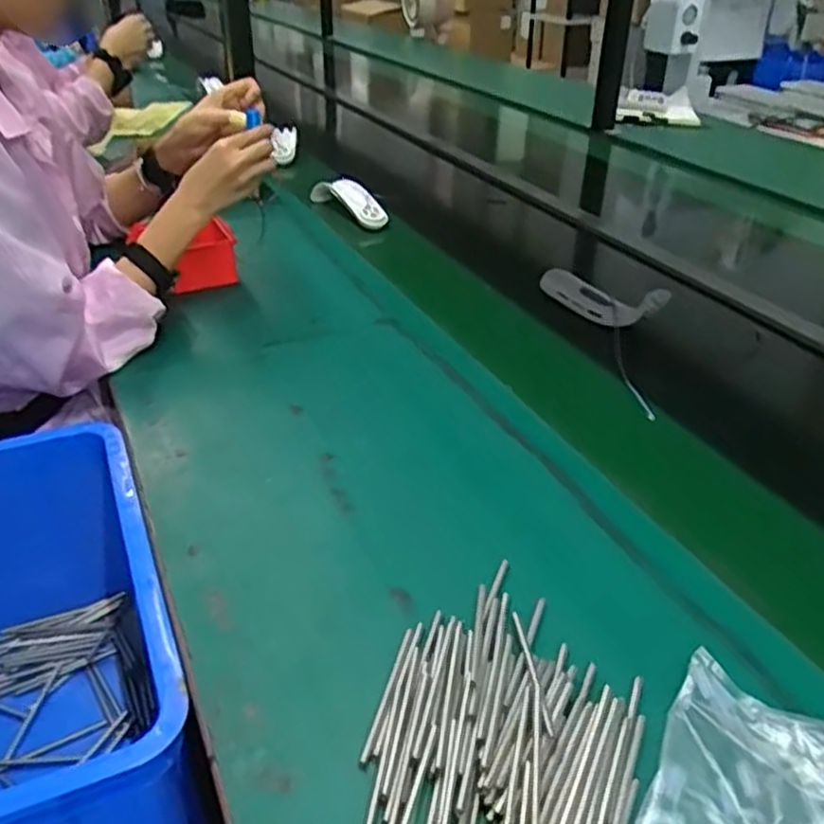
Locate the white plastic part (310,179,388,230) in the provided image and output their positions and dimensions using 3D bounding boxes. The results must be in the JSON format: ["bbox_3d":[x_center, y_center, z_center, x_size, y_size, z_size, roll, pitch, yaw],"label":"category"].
[{"bbox_3d":[-0.107,-0.360,1.289,0.060,0.052,0.196,-19,38,-26],"label":"white plastic part"}]

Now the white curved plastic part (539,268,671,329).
[{"bbox_3d":[0.233,-0.157,0.956,0.044,0.053,0.204,-19,38,-27],"label":"white curved plastic part"}]

